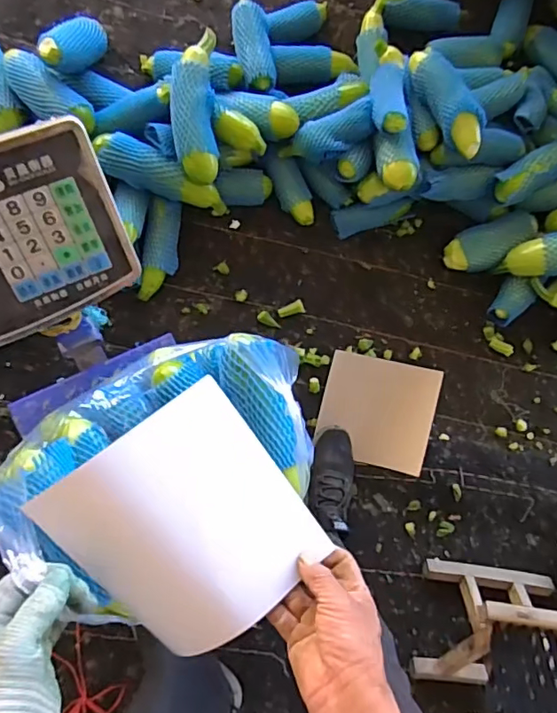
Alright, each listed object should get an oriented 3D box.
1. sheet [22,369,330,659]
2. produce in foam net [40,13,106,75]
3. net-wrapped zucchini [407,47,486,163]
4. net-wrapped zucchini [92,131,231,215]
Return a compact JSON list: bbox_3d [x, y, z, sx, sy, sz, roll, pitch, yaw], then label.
[{"bbox_3d":[-0.085,0.159,0.497,0.195,0.029,0.203,-36,95,-6],"label":"sheet"},{"bbox_3d":[-0.360,-0.552,0.955,0.054,0.202,0.070,27,131,-7],"label":"produce in foam net"},{"bbox_3d":[0.310,-0.471,0.993,0.074,0.071,0.219,-36,93,-10],"label":"net-wrapped zucchini"},{"bbox_3d":[-0.204,-0.319,0.964,0.246,0.057,0.071,22,88,-22],"label":"net-wrapped zucchini"}]

